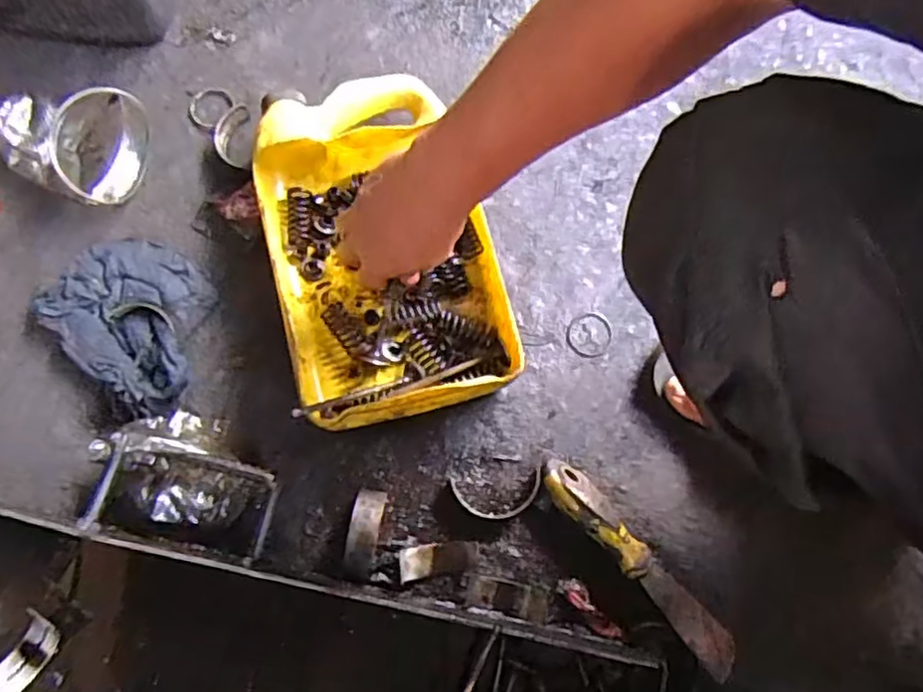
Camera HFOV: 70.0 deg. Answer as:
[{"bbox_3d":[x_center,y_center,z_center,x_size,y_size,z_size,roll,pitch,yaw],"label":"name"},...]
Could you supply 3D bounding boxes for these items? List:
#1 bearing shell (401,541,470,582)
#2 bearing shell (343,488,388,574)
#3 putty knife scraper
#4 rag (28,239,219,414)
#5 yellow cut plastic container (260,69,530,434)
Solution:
[{"bbox_3d":[-0.022,0.169,0.524,0.055,0.017,0.023,-8,75,-18],"label":"bearing shell"},{"bbox_3d":[-0.076,0.145,0.517,0.023,0.037,0.063,11,75,1],"label":"bearing shell"},{"bbox_3d":[0.140,0.171,0.520,0.032,0.030,0.200,-41,80,-11],"label":"putty knife scraper"},{"bbox_3d":[-0.277,-0.030,0.562,0.145,0.026,0.118,35,77,7],"label":"rag"},{"bbox_3d":[-0.069,-0.084,0.555,0.189,0.066,0.282,-14,76,-6],"label":"yellow cut plastic container"}]

